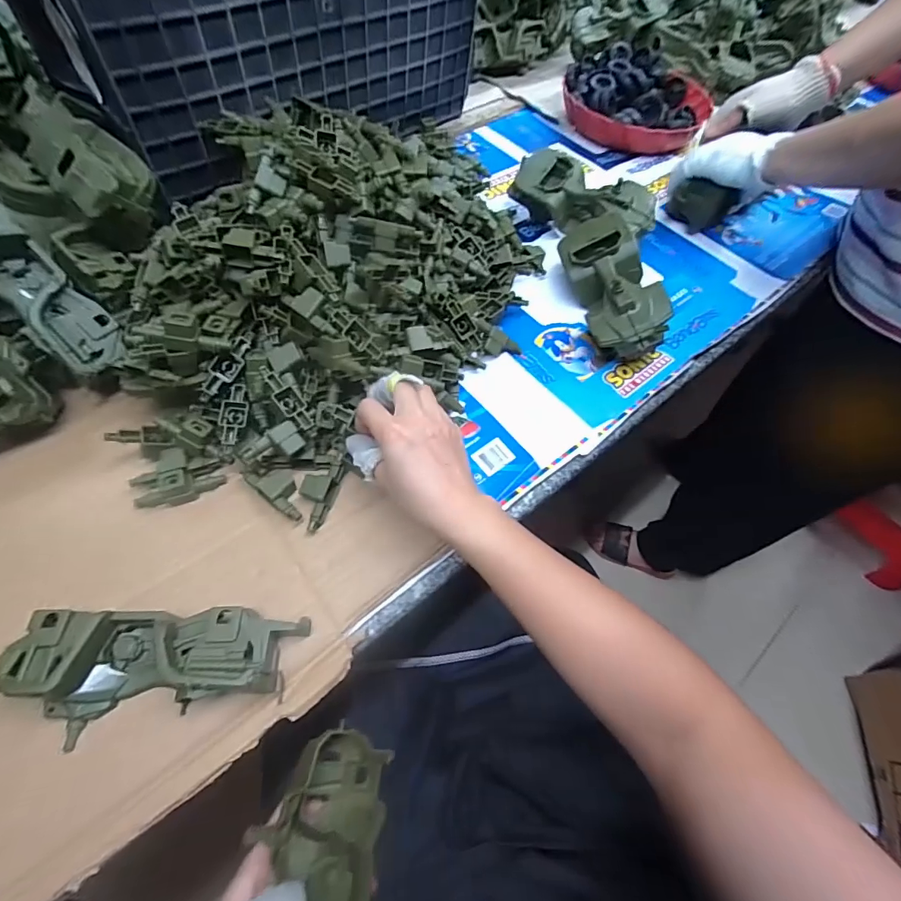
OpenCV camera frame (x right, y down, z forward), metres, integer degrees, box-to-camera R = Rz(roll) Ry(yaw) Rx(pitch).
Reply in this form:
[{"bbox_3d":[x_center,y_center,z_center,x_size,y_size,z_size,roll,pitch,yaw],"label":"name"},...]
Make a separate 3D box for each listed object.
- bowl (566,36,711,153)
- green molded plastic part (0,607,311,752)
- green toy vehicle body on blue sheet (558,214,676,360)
[{"bbox_3d":[0.296,-0.564,0.717,0.230,0.061,0.212,21,60,8],"label":"bowl"},{"bbox_3d":[-0.194,0.144,0.293,0.184,0.039,0.074,0,60,-4],"label":"green molded plastic part"},{"bbox_3d":[0.176,-0.177,0.483,0.073,0.065,0.171,-6,60,-8],"label":"green toy vehicle body on blue sheet"}]

